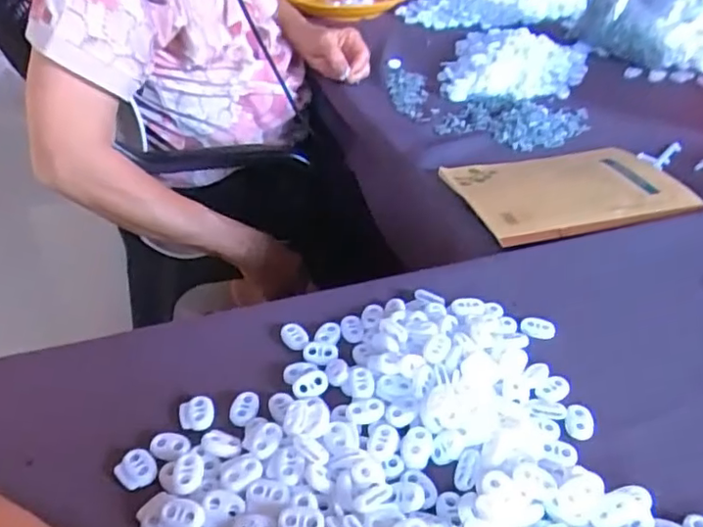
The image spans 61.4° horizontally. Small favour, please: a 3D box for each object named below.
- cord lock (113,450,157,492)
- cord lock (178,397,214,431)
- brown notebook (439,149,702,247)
[{"bbox_3d":[-0.117,0.112,0.321,0.019,0.007,0.020,-27,46,-30],"label":"cord lock"},{"bbox_3d":[-0.091,0.089,0.348,0.020,0.005,0.022,-10,39,-12],"label":"cord lock"},{"bbox_3d":[0.216,-0.073,0.582,0.212,0.013,0.144,-8,39,-10],"label":"brown notebook"}]

